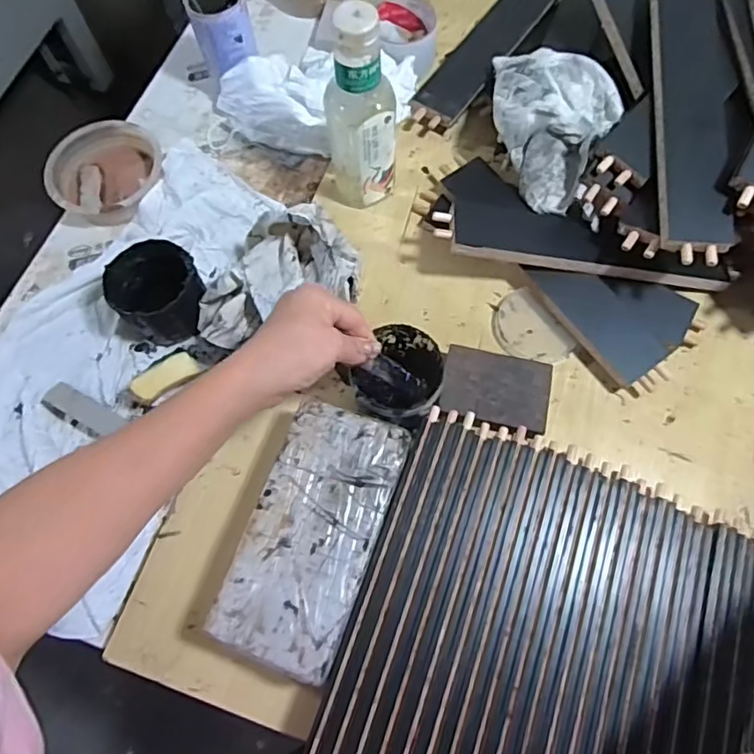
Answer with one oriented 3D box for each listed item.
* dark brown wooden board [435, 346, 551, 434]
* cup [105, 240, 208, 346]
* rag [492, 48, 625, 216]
[{"bbox_3d":[0.111,0.011,0.525,0.098,0.010,0.080,12,61,6],"label":"dark brown wooden board"},{"bbox_3d":[-0.215,-0.082,0.568,0.087,0.070,0.080,-1,69,2],"label":"cup"},{"bbox_3d":[0.175,-0.264,0.583,0.131,0.054,0.178,15,70,8],"label":"rag"}]

